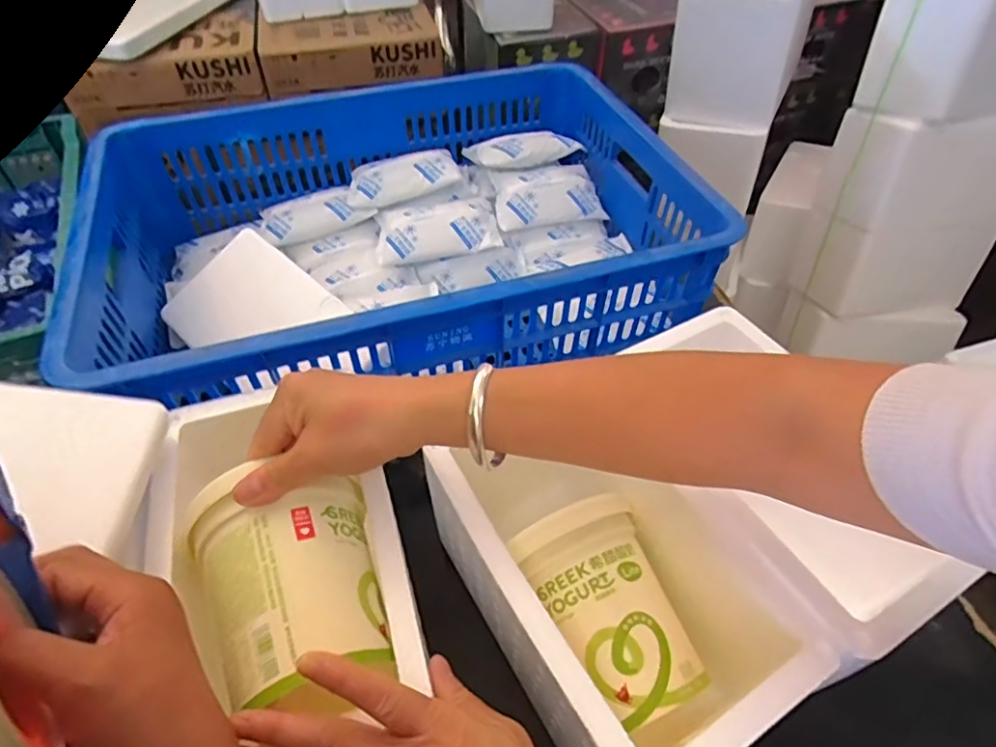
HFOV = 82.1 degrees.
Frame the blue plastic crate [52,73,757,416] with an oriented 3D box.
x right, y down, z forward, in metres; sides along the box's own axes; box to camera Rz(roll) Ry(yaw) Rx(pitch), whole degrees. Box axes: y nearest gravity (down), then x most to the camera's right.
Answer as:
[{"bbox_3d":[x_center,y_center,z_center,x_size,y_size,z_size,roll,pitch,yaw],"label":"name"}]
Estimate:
[{"bbox_3d":[-0.112,-0.161,0.654,0.604,0.151,0.415,-14,53,-13],"label":"blue plastic crate"}]

